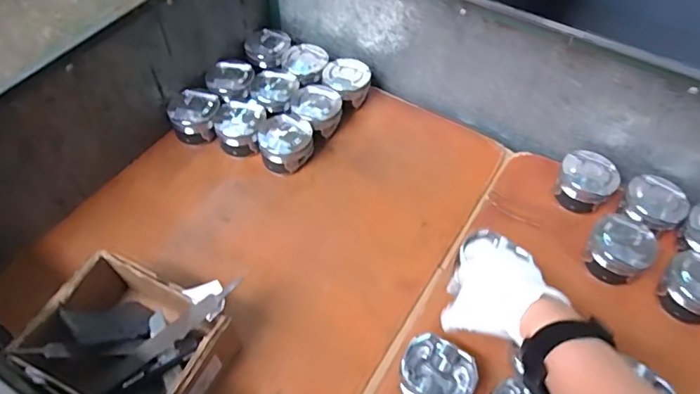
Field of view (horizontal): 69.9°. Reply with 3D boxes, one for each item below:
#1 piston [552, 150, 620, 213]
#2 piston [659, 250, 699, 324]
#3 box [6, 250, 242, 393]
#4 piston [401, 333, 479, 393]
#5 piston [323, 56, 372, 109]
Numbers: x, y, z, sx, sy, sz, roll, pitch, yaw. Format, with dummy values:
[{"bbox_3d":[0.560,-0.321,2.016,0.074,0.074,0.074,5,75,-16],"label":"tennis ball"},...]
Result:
[{"bbox_3d":[0.364,-0.027,0.774,0.083,0.053,0.091,26,58,15],"label":"piston"},{"bbox_3d":[0.464,0.118,0.669,0.078,0.052,0.082,1,55,-1],"label":"piston"},{"bbox_3d":[-0.254,0.171,0.591,0.200,0.105,0.166,22,58,13],"label":"box"},{"bbox_3d":[0.101,0.216,0.593,0.084,0.053,0.078,1,55,-1],"label":"piston"},{"bbox_3d":[-0.003,-0.201,0.891,0.081,0.061,0.075,1,55,-1],"label":"piston"}]

